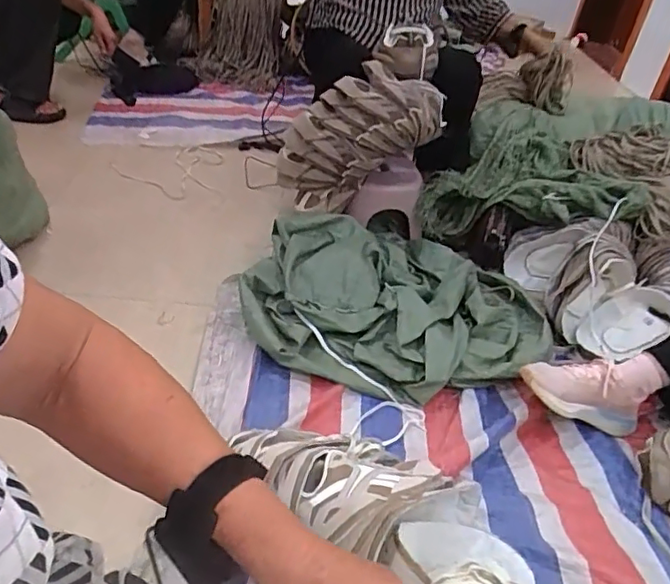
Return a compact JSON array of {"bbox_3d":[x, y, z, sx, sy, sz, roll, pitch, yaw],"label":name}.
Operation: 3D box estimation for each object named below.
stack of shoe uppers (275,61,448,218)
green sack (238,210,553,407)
[{"bbox_3d":[0.046,-0.328,1.352,0.353,0.354,0.130,8,37,1],"label":"stack of shoe uppers"},{"bbox_3d":[0.140,0.005,1.269,0.644,0.118,0.514,14,38,8],"label":"green sack"}]

